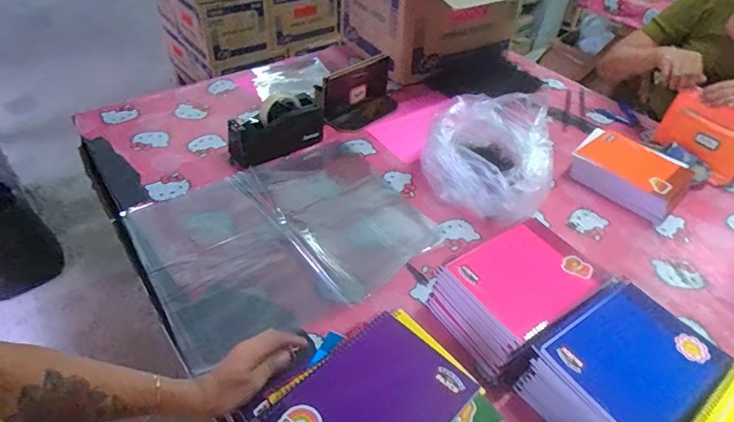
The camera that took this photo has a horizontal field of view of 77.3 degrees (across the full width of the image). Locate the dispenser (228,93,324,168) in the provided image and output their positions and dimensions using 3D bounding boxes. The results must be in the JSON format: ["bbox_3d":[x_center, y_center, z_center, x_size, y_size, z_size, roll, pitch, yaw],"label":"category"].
[{"bbox_3d":[-0.193,-0.179,0.995,0.210,0.109,0.074,-28,52,-29],"label":"dispenser"}]

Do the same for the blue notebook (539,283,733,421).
[{"bbox_3d":[0.342,0.185,0.580,0.196,0.011,0.152,-24,50,-26],"label":"blue notebook"}]

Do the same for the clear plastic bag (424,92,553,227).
[{"bbox_3d":[0.233,-0.110,0.923,0.227,0.159,0.282,11,44,7],"label":"clear plastic bag"}]

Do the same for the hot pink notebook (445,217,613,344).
[{"bbox_3d":[0.238,0.090,0.670,0.187,0.010,0.149,-25,56,-23],"label":"hot pink notebook"}]

